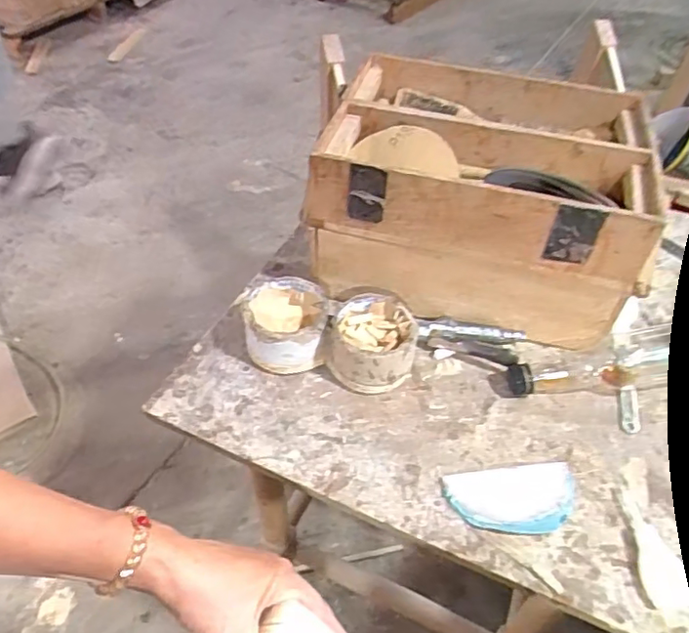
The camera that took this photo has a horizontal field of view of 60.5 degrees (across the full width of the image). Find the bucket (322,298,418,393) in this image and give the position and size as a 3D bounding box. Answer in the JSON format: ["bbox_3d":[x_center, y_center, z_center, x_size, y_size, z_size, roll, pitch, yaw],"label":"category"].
[{"bbox_3d":[0.025,0.027,0.592,0.088,0.061,0.080,0,44,0],"label":"bucket"}]

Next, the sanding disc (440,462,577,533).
[{"bbox_3d":[0.147,0.157,0.508,0.114,0.006,0.061,-6,44,-6],"label":"sanding disc"}]

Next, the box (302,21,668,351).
[{"bbox_3d":[0.150,-0.138,0.659,0.315,0.165,0.248,12,45,12],"label":"box"}]

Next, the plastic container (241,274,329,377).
[{"bbox_3d":[-0.059,0.011,0.602,0.081,0.063,0.088,1,44,3],"label":"plastic container"}]

